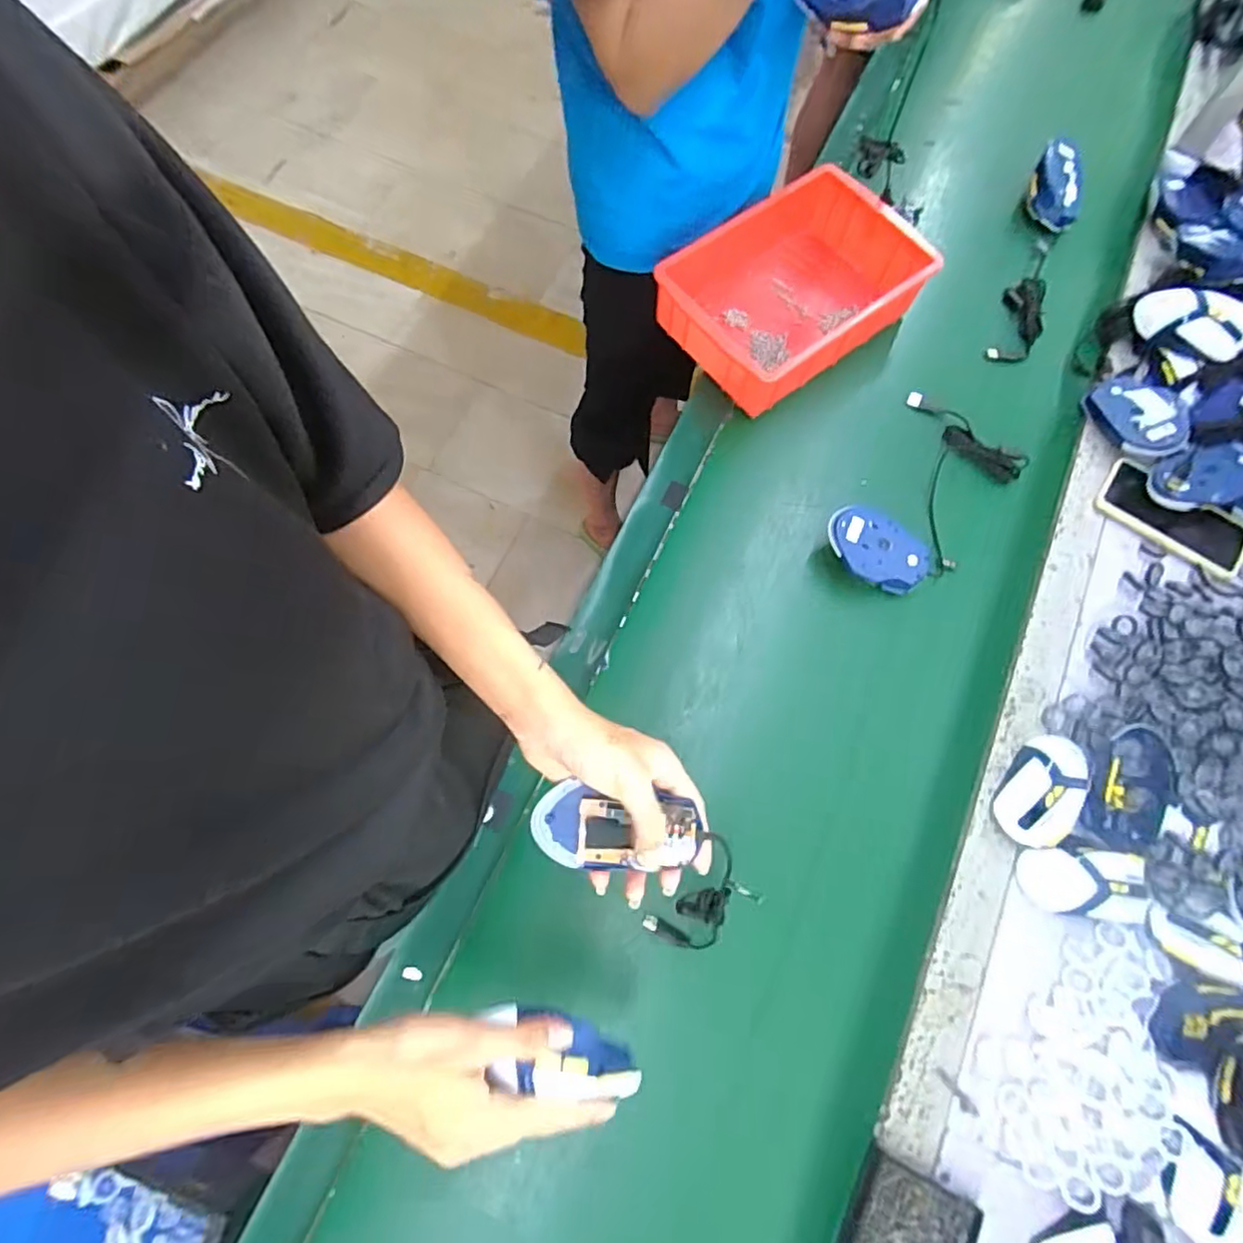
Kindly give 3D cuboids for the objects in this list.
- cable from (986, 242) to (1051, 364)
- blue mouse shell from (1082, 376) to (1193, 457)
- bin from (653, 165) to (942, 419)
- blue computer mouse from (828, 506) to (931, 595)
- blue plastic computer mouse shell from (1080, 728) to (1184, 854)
[{"bbox_3d":[0.533,-0.423,0.812,0.055,0.013,0.219,22,74,9],"label":"cable"},{"bbox_3d":[0.611,-0.242,0.732,0.071,0.045,0.116,-27,73,-7],"label":"blue mouse shell"},{"bbox_3d":[0.207,-0.408,0.773,0.296,0.093,0.214,-36,74,-10],"label":"bin"},{"bbox_3d":[0.278,-0.077,0.680,0.117,0.034,0.072,23,85,-6],"label":"blue computer mouse"},{"bbox_3d":[0.497,0.161,0.607,0.072,0.023,0.124,33,76,12],"label":"blue plastic computer mouse shell"}]

